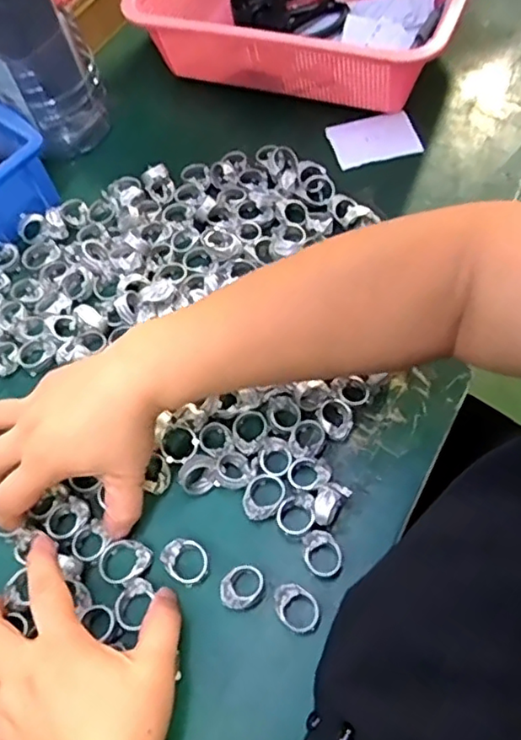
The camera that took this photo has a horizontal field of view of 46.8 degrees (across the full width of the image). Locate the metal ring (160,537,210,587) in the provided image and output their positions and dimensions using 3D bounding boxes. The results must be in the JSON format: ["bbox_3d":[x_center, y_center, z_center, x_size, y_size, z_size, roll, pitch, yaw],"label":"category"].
[{"bbox_3d":[-0.047,0.119,0.376,0.030,0.010,0.025,22,65,17],"label":"metal ring"}]

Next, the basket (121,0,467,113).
[{"bbox_3d":[0.040,-0.355,0.575,0.298,0.090,0.193,19,64,15],"label":"basket"}]

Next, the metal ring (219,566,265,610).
[{"bbox_3d":[-0.012,0.132,0.365,0.028,0.010,0.023,-36,64,-14],"label":"metal ring"}]

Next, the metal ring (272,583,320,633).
[{"bbox_3d":[0.021,0.141,0.356,0.030,0.009,0.022,38,70,23],"label":"metal ring"}]

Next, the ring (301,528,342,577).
[{"bbox_3d":[0.038,0.114,0.372,0.023,0.014,0.027,-41,65,-17],"label":"ring"}]

